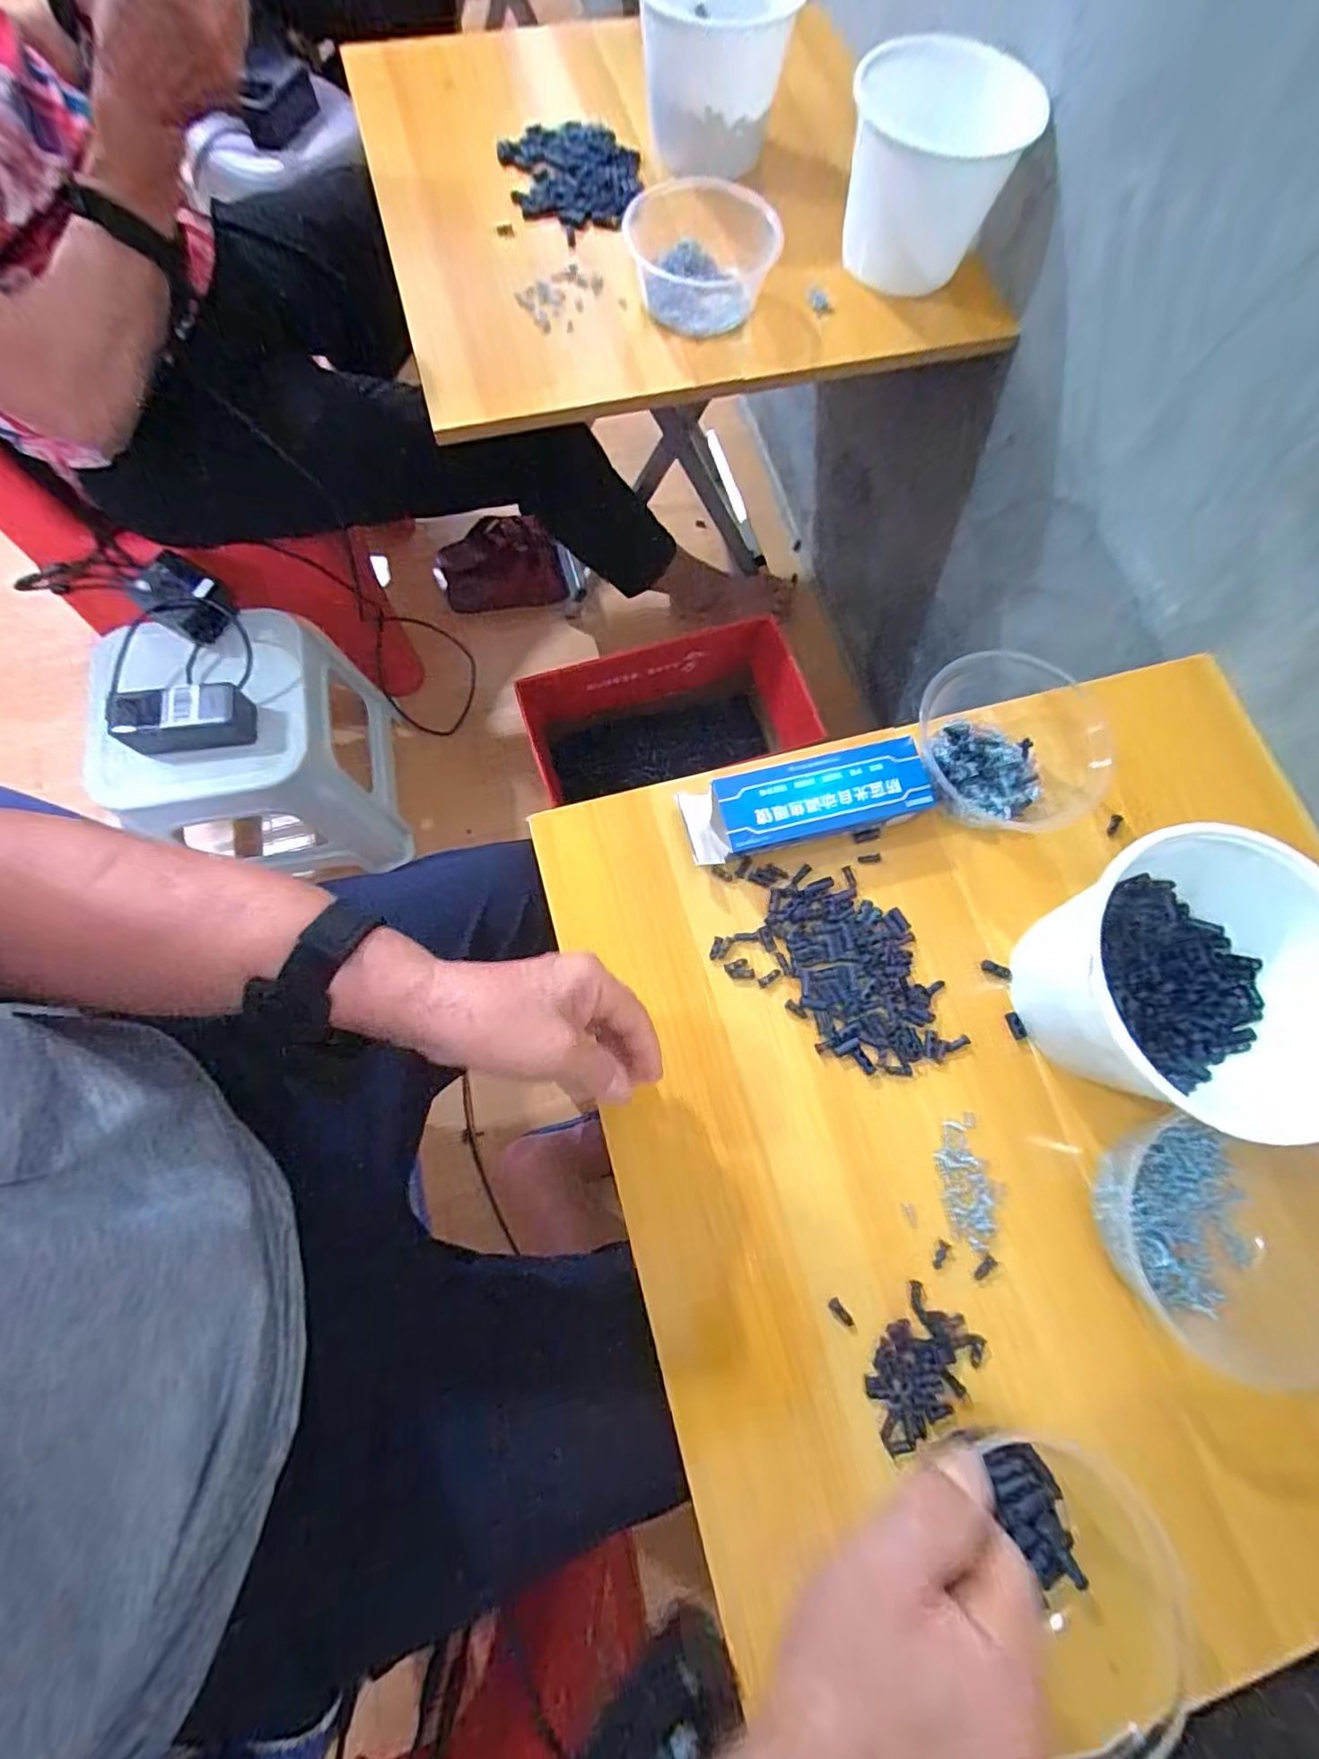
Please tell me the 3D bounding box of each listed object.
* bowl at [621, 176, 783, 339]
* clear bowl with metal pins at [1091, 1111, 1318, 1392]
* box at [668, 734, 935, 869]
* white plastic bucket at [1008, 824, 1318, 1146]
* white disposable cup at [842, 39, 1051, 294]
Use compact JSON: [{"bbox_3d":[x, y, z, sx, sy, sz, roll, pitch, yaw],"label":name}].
[{"bbox_3d":[0.043,-0.617,0.607,0.140,0.077,0.139,1,75,-2],"label":"bowl"},{"bbox_3d":[0.332,0.212,0.361,0.128,0.059,0.128,0,74,-1],"label":"clear bowl with metal pins"},{"bbox_3d":[0.107,-0.056,0.447,0.176,0.030,0.057,-14,75,-5],"label":"box"},{"bbox_3d":[0.316,0.062,0.379,0.141,0.109,0.158,-25,76,-8],"label":"white plastic bucket"},{"bbox_3d":[0.245,-0.643,0.573,0.157,0.142,0.127,18,75,3],"label":"white disposable cup"}]

